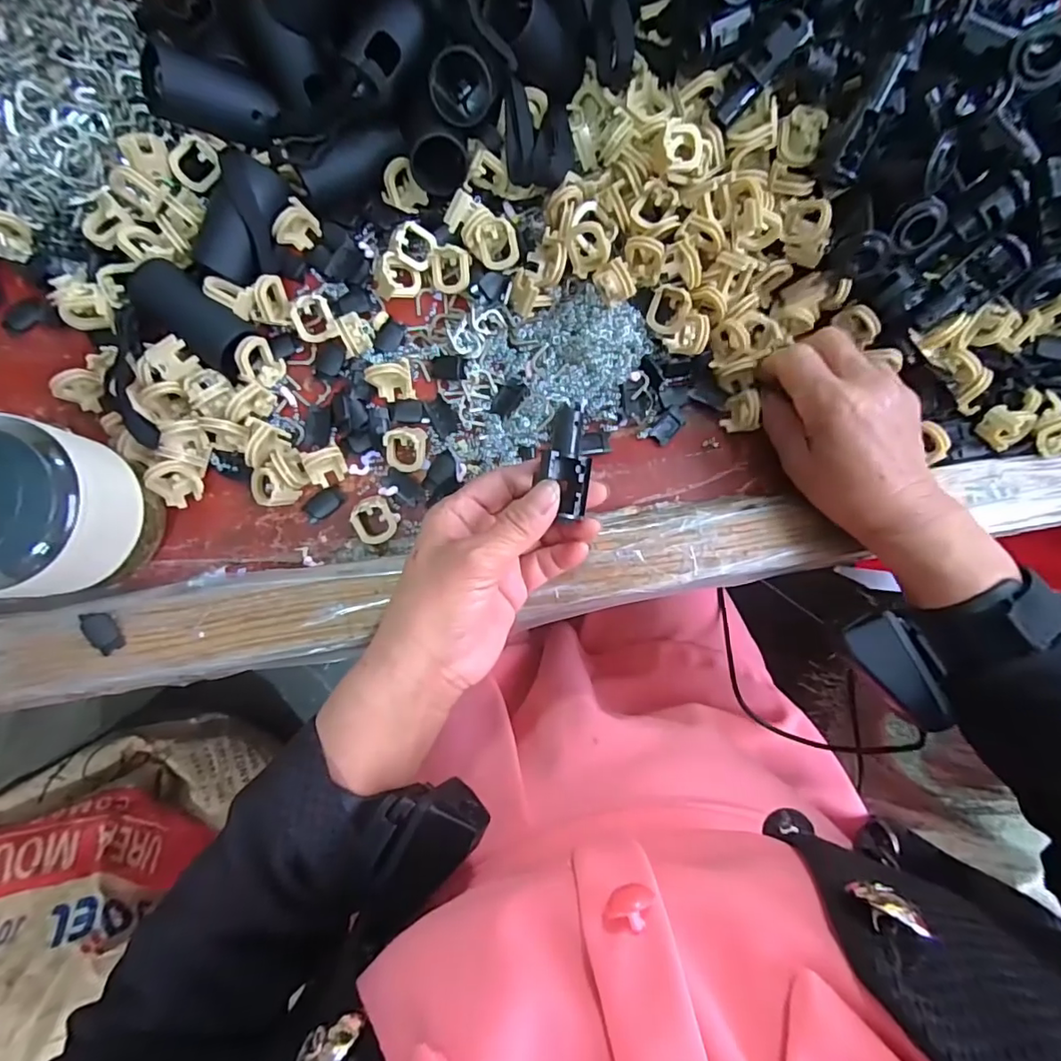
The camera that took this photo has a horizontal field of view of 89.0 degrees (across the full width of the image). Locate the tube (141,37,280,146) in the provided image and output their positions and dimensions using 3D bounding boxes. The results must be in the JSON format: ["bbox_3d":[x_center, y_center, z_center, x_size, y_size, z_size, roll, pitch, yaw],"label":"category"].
[{"bbox_3d":[-0.165,-0.224,0.280,0.060,0.026,0.024,-8,86,-44],"label":"tube"}]

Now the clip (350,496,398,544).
[{"bbox_3d":[-0.086,-0.005,0.299,0.021,0.014,0.024,-30,88,-4],"label":"clip"}]

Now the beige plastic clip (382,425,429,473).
[{"bbox_3d":[-0.070,-0.048,0.305,0.022,0.015,0.026,3,128,-2],"label":"beige plastic clip"}]

